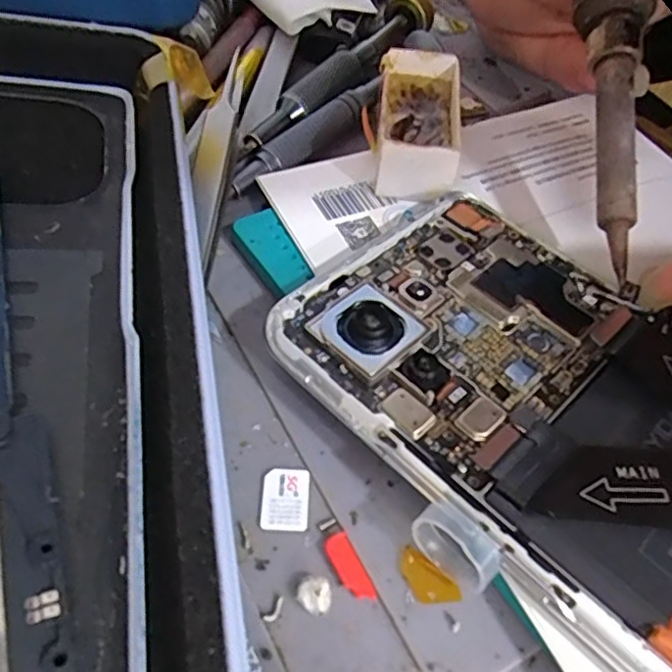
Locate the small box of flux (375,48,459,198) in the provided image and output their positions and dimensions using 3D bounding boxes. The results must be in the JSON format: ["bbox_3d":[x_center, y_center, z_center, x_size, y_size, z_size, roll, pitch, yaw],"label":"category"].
[{"bbox_3d":[0.023,-0.060,0.177,0.022,0.018,0.048,6,50,-1],"label":"small box of flux"}]

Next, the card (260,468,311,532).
[{"bbox_3d":[-0.010,0.032,0.122,0.009,0.004,0.012,3,53,-3],"label":"card"}]

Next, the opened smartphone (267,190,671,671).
[{"bbox_3d":[0.059,0.029,0.114,0.070,0.008,0.161,-30,59,-26],"label":"opened smartphone"}]

